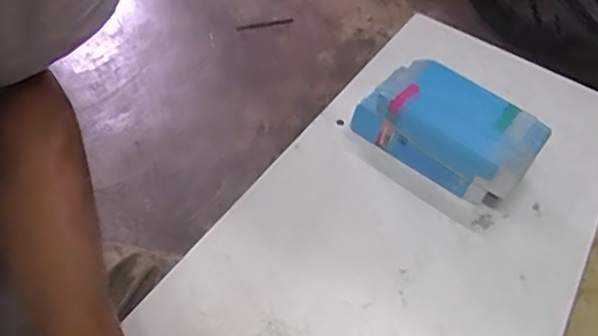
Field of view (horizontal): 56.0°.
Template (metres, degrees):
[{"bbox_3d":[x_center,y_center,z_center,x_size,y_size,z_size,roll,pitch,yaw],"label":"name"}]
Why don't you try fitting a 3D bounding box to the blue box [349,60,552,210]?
[{"bbox_3d":[0.147,-0.039,0.554,0.169,0.066,0.090,35,55,23],"label":"blue box"}]

